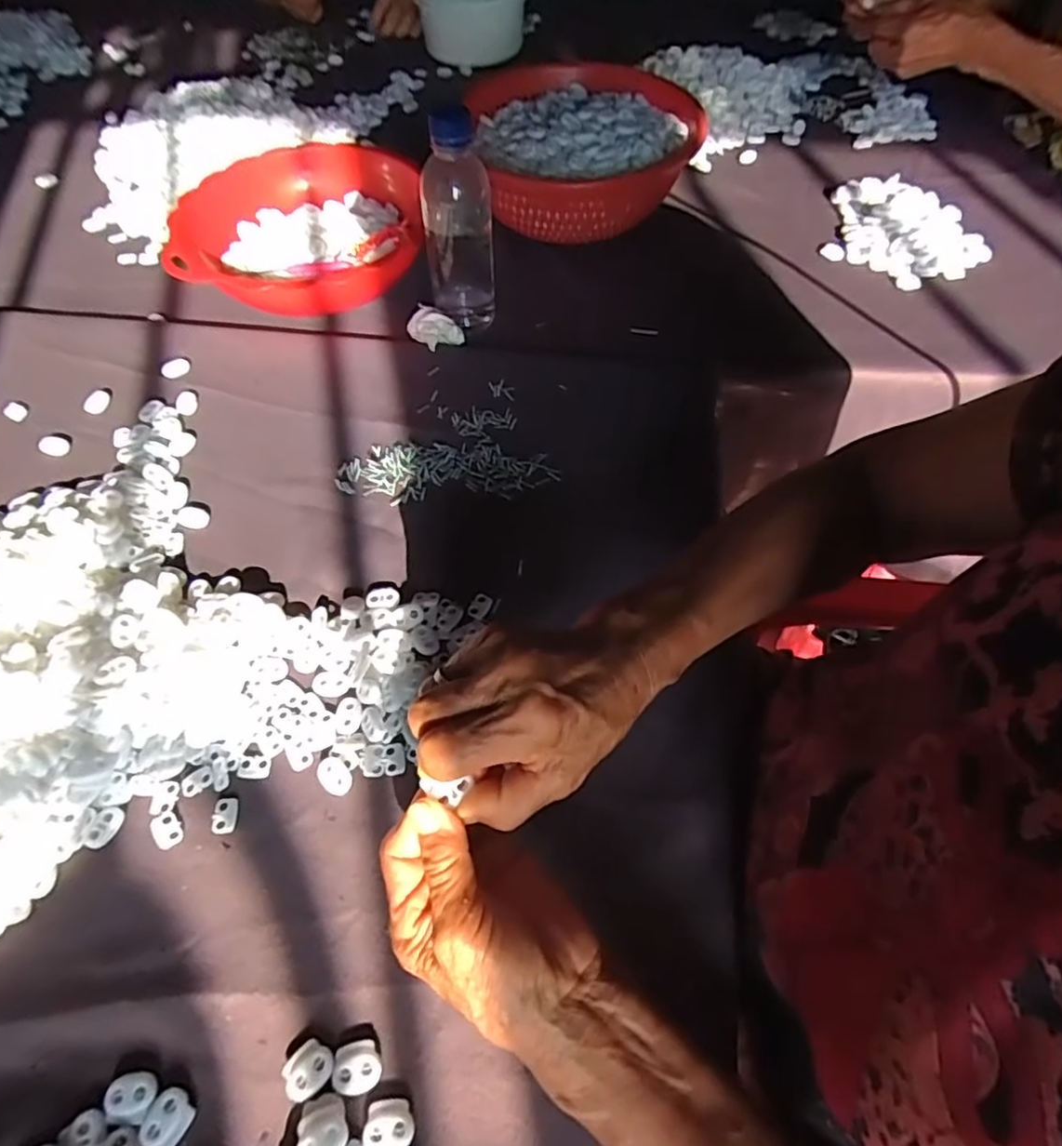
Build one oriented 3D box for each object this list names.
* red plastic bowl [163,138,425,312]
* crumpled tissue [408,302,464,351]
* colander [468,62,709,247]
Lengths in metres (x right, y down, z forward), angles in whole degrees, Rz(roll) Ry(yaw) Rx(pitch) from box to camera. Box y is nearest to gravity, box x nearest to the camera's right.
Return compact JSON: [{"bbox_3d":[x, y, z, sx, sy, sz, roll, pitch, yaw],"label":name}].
[{"bbox_3d":[-0.223,-0.333,0.629,0.223,0.065,0.245,-6,57,-4],"label":"red plastic bowl"},{"bbox_3d":[-0.089,-0.225,0.581,0.033,0.017,0.051,-33,63,-19],"label":"crumpled tissue"},{"bbox_3d":[0.054,-0.436,0.675,0.229,0.093,0.255,0,57,0],"label":"colander"}]

